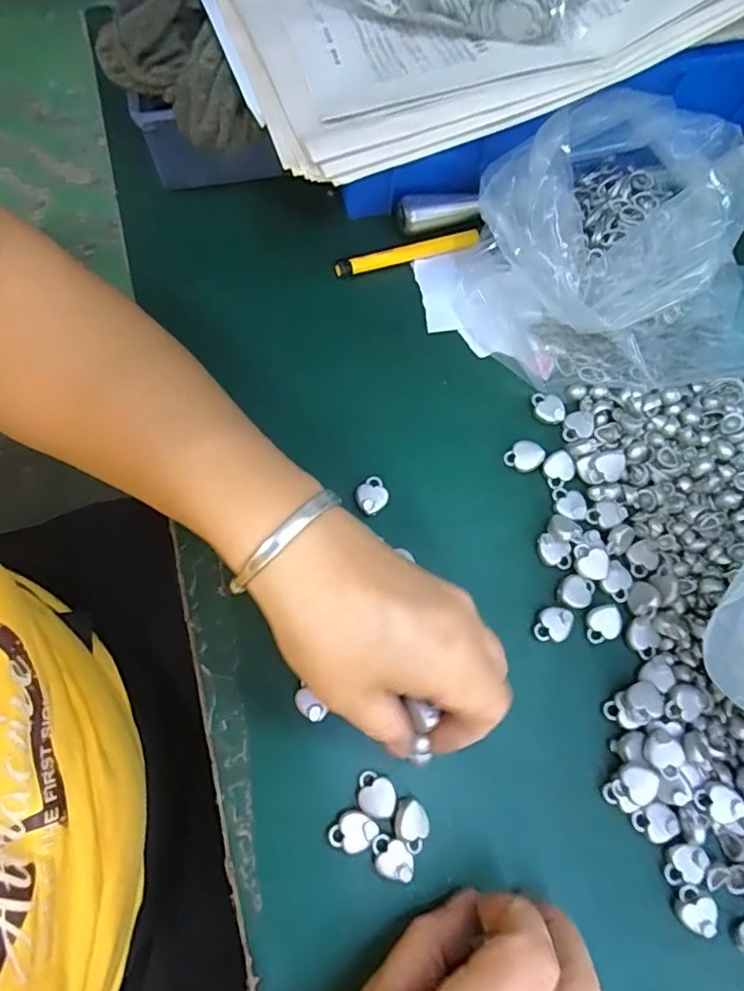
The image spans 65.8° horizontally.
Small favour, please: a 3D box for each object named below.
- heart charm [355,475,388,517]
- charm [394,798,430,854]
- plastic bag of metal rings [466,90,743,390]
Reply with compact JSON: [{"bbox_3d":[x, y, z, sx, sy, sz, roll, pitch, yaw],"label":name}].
[{"bbox_3d":[0.000,0.000,0.298,0.017,0.006,0.018,1,72,-2],"label":"heart charm"},{"bbox_3d":[0.017,0.145,0.253,0.015,0.010,0.020,-21,74,-9],"label":"charm"},{"bbox_3d":[0.137,-0.138,0.313,0.164,0.075,0.124,-20,74,-8],"label":"plastic bag of metal rings"}]

